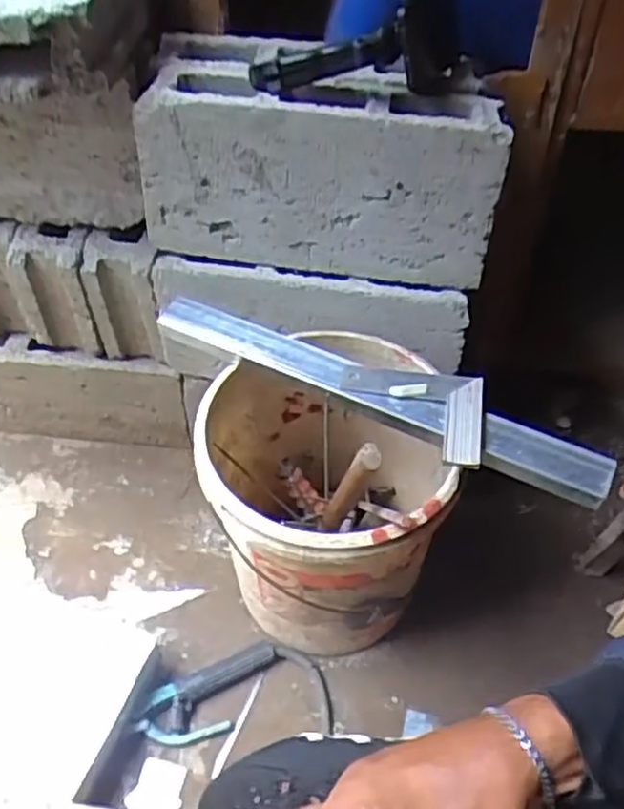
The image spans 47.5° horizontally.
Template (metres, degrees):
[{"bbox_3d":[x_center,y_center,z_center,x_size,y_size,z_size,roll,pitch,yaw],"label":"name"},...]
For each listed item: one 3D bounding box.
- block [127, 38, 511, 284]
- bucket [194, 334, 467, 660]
[{"bbox_3d":[0.010,-0.279,0.840,0.394,0.208,0.160,4,49,2],"label":"block"},{"bbox_3d":[0.019,0.126,0.889,0.271,0.344,0.302,3,49,2],"label":"bucket"}]

